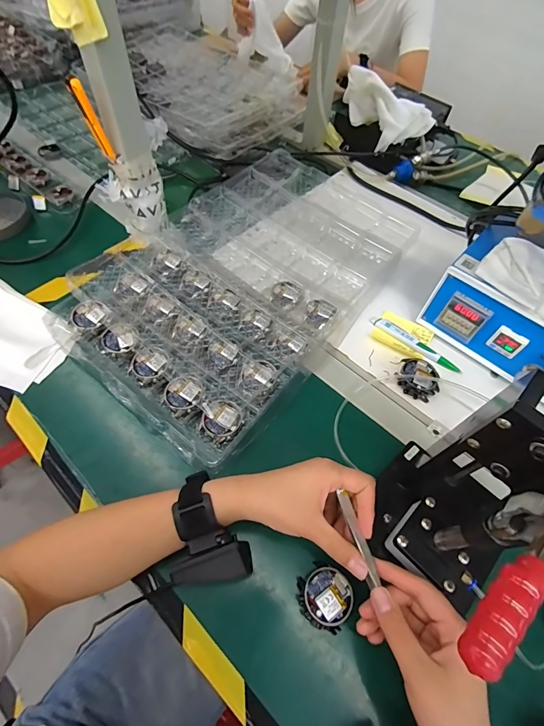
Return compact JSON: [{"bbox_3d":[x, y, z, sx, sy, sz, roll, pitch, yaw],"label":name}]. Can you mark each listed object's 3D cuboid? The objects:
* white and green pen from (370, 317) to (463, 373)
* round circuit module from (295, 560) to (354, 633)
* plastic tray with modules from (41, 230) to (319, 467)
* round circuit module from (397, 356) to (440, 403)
[{"bbox_3d":[0.195,-0.026,0.488,0.132,0.013,0.016,37,62,18],"label":"white and green pen"},{"bbox_3d":[0.050,0.219,0.334,0.049,0.020,0.048,2,57,-3],"label":"round circuit module"},{"bbox_3d":[-0.109,-0.044,0.472,0.317,0.037,0.244,38,66,17],"label":"plastic tray with modules"},{"bbox_3d":[0.189,0.022,0.453,0.052,0.022,0.052,2,57,-3],"label":"round circuit module"}]

